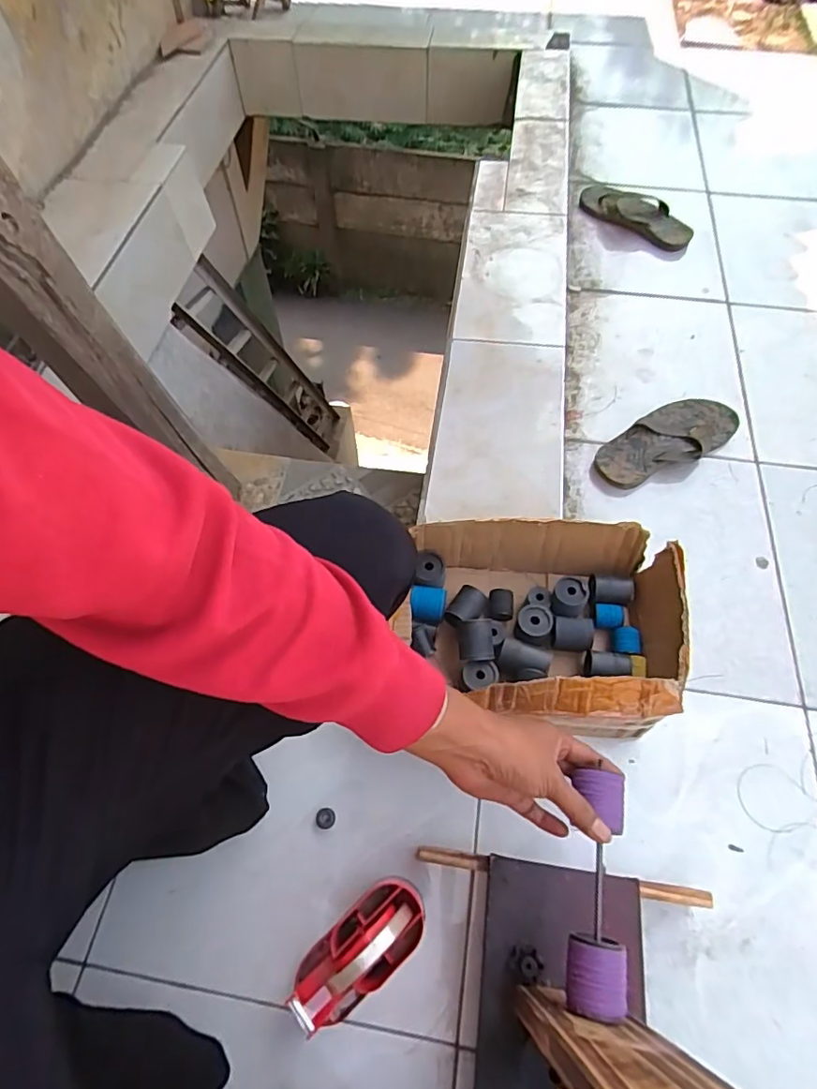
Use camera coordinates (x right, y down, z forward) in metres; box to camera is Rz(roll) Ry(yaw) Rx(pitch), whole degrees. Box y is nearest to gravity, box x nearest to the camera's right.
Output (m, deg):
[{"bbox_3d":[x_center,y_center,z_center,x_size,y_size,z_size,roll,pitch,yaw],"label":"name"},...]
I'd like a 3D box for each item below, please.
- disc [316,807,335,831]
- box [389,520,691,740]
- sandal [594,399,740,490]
[{"bbox_3d":[-0.098,0.323,0.646,0.022,0.004,0.023,0,61,0],"label":"disc"},{"bbox_3d":[0.171,0.096,0.692,0.322,0.136,0.251,3,61,2],"label":"box"},{"bbox_3d":[0.425,-0.170,0.906,0.263,0.028,0.102,-30,65,-15],"label":"sandal"}]

